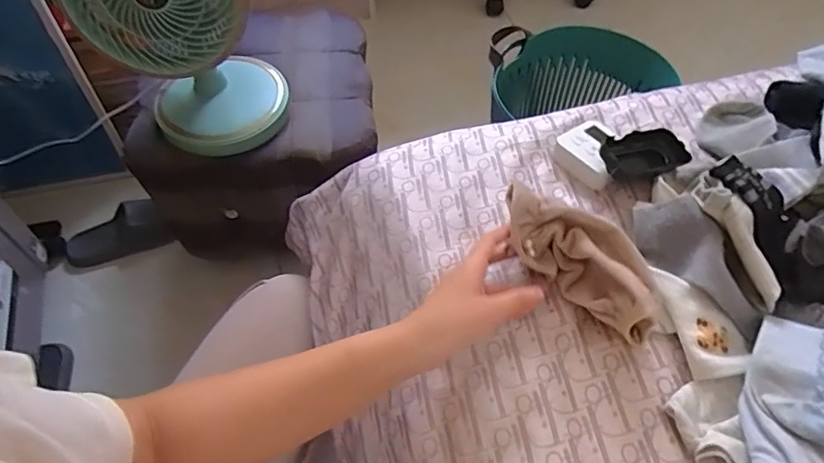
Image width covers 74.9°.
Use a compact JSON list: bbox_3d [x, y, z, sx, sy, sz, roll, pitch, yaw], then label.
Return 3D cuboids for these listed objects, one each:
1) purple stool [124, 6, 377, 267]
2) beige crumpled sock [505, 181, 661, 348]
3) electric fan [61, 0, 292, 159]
[{"bbox_3d":[-0.274,-0.168,1.046,0.399,0.295,0.330,-5,56,-3],"label":"purple stool"},{"bbox_3d":[0.154,0.024,0.489,0.064,0.066,0.169,-38,71,-22],"label":"beige crumpled sock"},{"bbox_3d":[-0.316,-0.282,0.750,0.217,0.369,0.166,-24,59,-15],"label":"electric fan"}]

